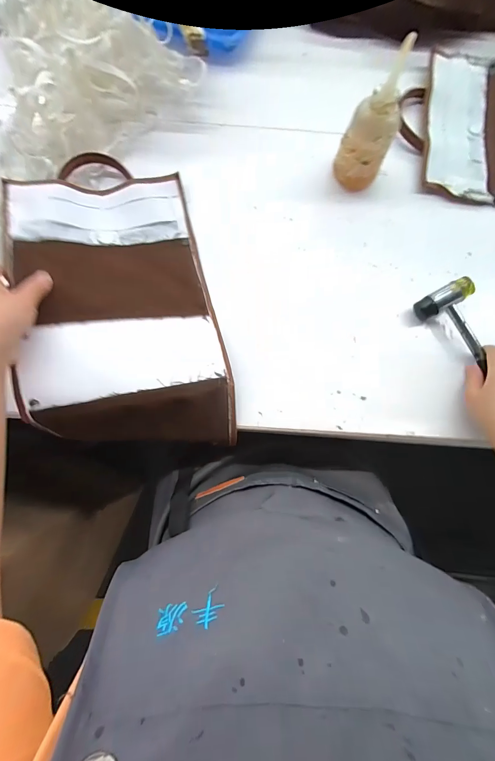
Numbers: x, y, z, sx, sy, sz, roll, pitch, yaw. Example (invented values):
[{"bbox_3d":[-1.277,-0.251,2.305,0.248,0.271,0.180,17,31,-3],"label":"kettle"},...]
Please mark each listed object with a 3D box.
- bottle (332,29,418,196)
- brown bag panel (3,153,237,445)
[{"bbox_3d":[0.156,-0.309,0.396,0.055,0.147,0.051,-11,82,-4],"label":"bottle"},{"bbox_3d":[-0.163,-0.108,0.399,0.225,0.065,0.414,-12,73,-20],"label":"brown bag panel"}]

